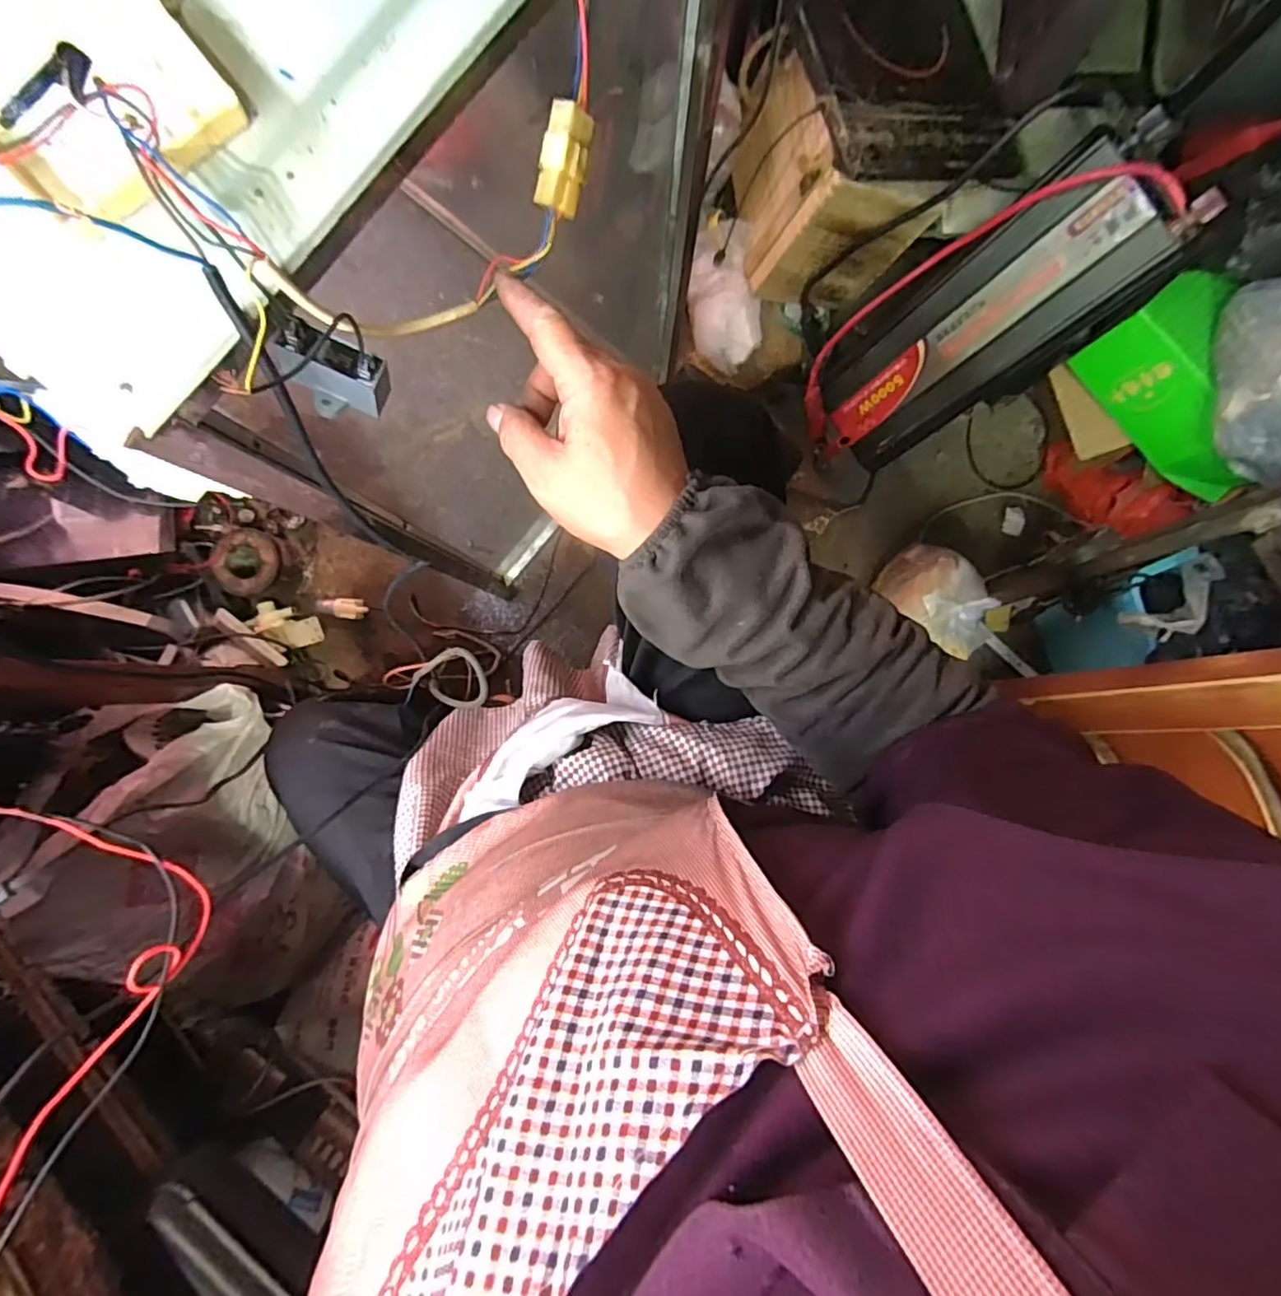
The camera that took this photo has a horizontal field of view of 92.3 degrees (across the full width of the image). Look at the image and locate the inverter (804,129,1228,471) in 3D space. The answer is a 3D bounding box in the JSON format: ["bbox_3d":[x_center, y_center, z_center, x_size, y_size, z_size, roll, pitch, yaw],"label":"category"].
[{"bbox_3d":[0.483,-0.464,0.878,0.145,0.464,0.219,-38,98,-38],"label":"inverter"}]

